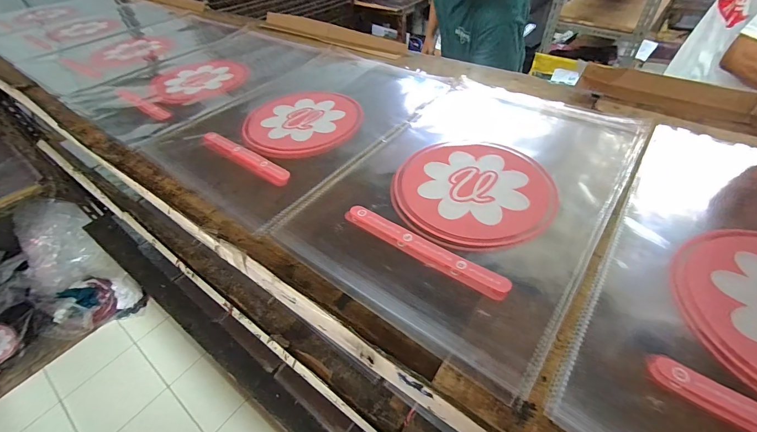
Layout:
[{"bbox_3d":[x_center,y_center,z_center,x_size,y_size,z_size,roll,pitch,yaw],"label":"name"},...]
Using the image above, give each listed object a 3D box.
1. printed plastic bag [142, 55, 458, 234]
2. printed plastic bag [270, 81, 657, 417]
[{"bbox_3d":[-0.092,-0.142,0.474,0.242,0.010,0.370,26,53,26],"label":"printed plastic bag"},{"bbox_3d":[0.108,-0.046,0.368,0.254,0.010,0.381,28,54,27],"label":"printed plastic bag"}]

